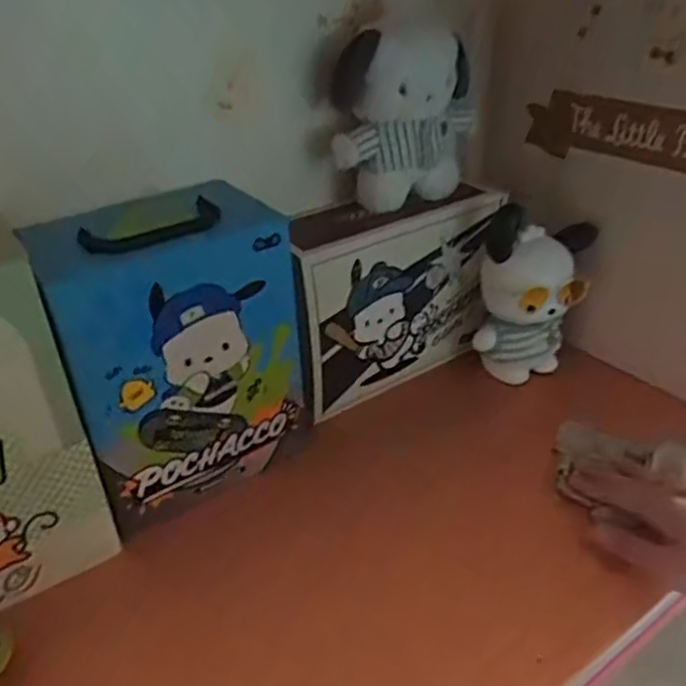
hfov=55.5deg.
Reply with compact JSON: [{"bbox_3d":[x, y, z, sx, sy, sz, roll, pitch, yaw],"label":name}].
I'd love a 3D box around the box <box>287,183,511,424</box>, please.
[{"bbox_3d":[0.055,-0.054,0.693,0.254,0.190,0.096,-21,36,-26],"label":"box"}]

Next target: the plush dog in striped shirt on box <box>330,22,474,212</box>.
[{"bbox_3d":[0.061,-0.214,0.624,0.124,0.159,0.071,-22,37,-27],"label":"plush dog in striped shirt on box"}]

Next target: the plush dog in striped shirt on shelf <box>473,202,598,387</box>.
[{"bbox_3d":[0.199,-0.044,0.691,0.105,0.182,0.084,7,34,16],"label":"plush dog in striped shirt on shelf"}]

